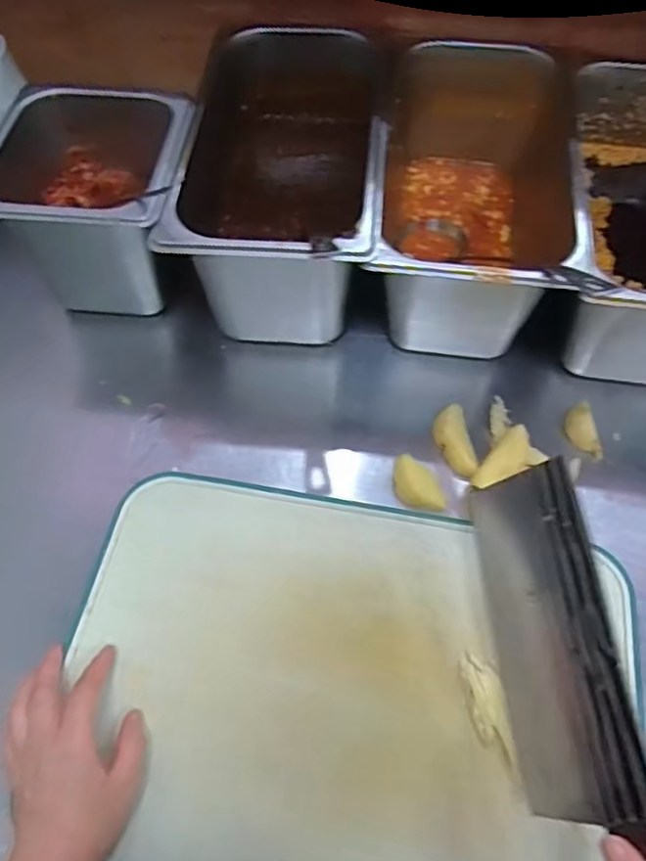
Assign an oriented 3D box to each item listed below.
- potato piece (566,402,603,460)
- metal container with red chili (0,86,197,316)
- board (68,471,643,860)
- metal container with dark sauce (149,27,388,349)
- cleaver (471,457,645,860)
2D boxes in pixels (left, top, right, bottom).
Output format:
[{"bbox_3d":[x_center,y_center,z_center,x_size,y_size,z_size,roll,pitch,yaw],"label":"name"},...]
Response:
[{"bbox_3d":[0.228,-0.003,0.547,0.028,0.014,0.054,-1,61,0],"label":"potato piece"},{"bbox_3d":[-0.201,-0.210,0.592,0.169,0.152,0.180,6,61,3],"label":"metal container with red chili"},{"bbox_3d":[0.018,0.180,0.444,0.392,0.022,0.272,8,61,5],"label":"board"},{"bbox_3d":[-0.027,-0.250,0.606,0.168,0.136,0.344,6,61,3],"label":"metal container with dark sauce"},{"bbox_3d":[0.151,0.171,0.356,0.026,0.096,0.307,2,62,-22],"label":"cleaver"}]

